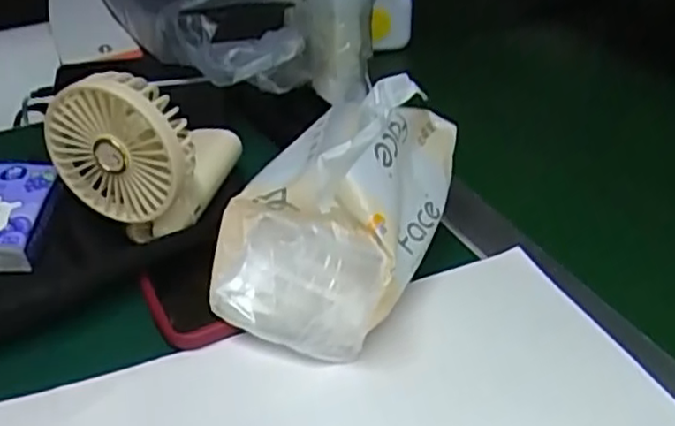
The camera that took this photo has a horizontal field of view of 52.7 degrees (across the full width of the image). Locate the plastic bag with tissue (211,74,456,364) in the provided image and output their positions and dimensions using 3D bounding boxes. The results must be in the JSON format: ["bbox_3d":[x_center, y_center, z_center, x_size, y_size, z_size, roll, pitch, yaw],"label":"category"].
[{"bbox_3d":[0.005,-0.009,0.404,0.096,0.088,0.173,12,40,19],"label":"plastic bag with tissue"}]

